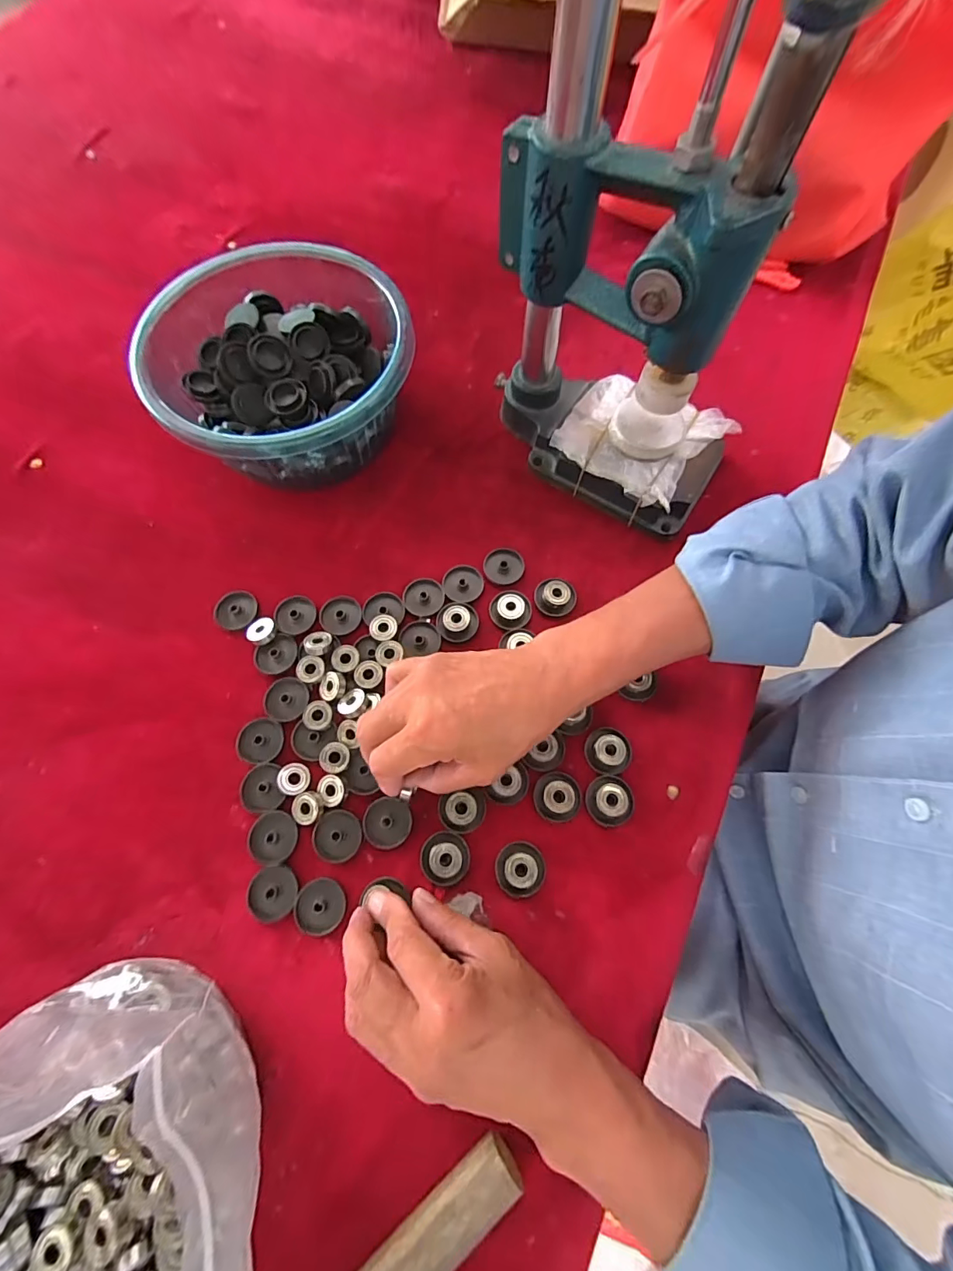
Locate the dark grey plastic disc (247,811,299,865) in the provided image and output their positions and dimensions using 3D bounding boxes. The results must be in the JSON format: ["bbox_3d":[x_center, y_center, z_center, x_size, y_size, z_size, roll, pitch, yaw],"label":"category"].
[{"bbox_3d":[-0.140,0.139,0.324,0.033,0.004,0.032,0,70,1],"label":"dark grey plastic disc"}]

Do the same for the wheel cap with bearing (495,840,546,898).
[{"bbox_3d":[0.030,0.157,0.315,0.033,0.012,0.033,0,70,1],"label":"wheel cap with bearing"}]

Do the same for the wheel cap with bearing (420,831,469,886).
[{"bbox_3d":[-0.022,0.151,0.317,0.032,0.011,0.032,0,70,1],"label":"wheel cap with bearing"}]

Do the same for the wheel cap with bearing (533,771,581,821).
[{"bbox_3d":[0.057,0.113,0.330,0.032,0.012,0.032,0,70,1],"label":"wheel cap with bearing"}]

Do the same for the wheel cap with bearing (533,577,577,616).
[{"bbox_3d":[0.064,-0.033,0.381,0.033,0.007,0.034,0,70,1],"label":"wheel cap with bearing"}]

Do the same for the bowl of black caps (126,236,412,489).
[{"bbox_3d":[-0.156,-0.218,0.405,0.198,0.090,0.201,0,70,1],"label":"bowl of black caps"}]

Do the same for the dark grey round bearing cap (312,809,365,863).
[{"bbox_3d":[-0.097,0.139,0.325,0.033,0.005,0.033,0,70,1],"label":"dark grey round bearing cap"}]

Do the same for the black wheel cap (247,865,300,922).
[{"bbox_3d":[-0.137,0.172,0.314,0.032,0.004,0.032,0,70,1],"label":"black wheel cap"}]

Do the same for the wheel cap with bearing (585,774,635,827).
[{"bbox_3d":[0.094,0.115,0.328,0.031,0.012,0.032,0,70,1],"label":"wheel cap with bearing"}]

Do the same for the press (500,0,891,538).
[{"bbox_3d":[0.108,-0.239,0.264,0.201,0.365,0.119,32,74,11],"label":"press"}]

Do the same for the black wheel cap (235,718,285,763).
[{"bbox_3d":[-0.161,0.077,0.345,0.034,0.007,0.031,0,70,1],"label":"black wheel cap"}]

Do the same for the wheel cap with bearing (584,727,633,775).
[{"bbox_3d":[0.096,0.083,0.341,0.031,0.014,0.034,0,70,1],"label":"wheel cap with bearing"}]

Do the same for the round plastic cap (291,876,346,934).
[{"bbox_3d":[-0.104,0.179,0.308,0.035,0.008,0.032,0,70,1],"label":"round plastic cap"}]

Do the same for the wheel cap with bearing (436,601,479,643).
[{"bbox_3d":[-0.015,-0.012,0.373,0.033,0.007,0.033,0,70,1],"label":"wheel cap with bearing"}]

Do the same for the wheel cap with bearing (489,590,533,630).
[{"bbox_3d":[0.027,-0.022,0.376,0.033,0.009,0.035,0,70,1],"label":"wheel cap with bearing"}]

